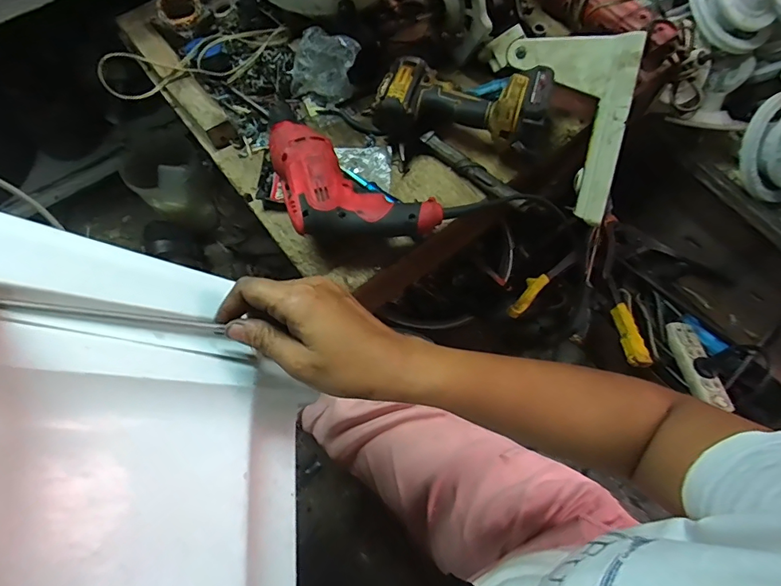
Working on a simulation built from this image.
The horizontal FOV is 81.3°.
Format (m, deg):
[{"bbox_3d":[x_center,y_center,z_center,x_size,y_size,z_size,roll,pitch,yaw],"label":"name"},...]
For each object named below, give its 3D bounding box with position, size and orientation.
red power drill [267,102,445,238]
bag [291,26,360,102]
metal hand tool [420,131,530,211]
[{"bbox_3d":[-0.082,-0.128,0.572,0.286,0.085,0.130,38,74,15],"label":"red power drill"},{"bbox_3d":[-0.091,-0.331,0.649,0.101,0.088,0.065,11,69,6],"label":"bag"},{"bbox_3d":[0.111,-0.163,0.612,0.024,0.024,0.171,-42,73,-14],"label":"metal hand tool"}]

